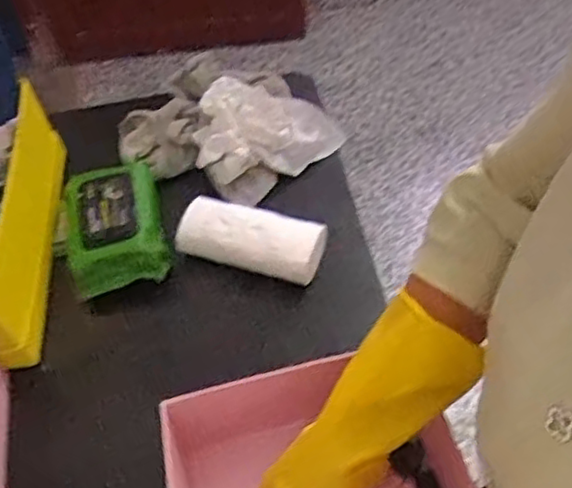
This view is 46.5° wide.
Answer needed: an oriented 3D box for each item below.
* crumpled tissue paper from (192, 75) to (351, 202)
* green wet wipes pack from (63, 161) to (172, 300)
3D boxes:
[{"bbox_3d":[-0.035,-0.138,0.798,0.161,0.075,0.125,-35,56,-20],"label":"crumpled tissue paper"},{"bbox_3d":[-0.188,-0.019,0.730,0.109,0.066,0.152,-15,52,-5],"label":"green wet wipes pack"}]

